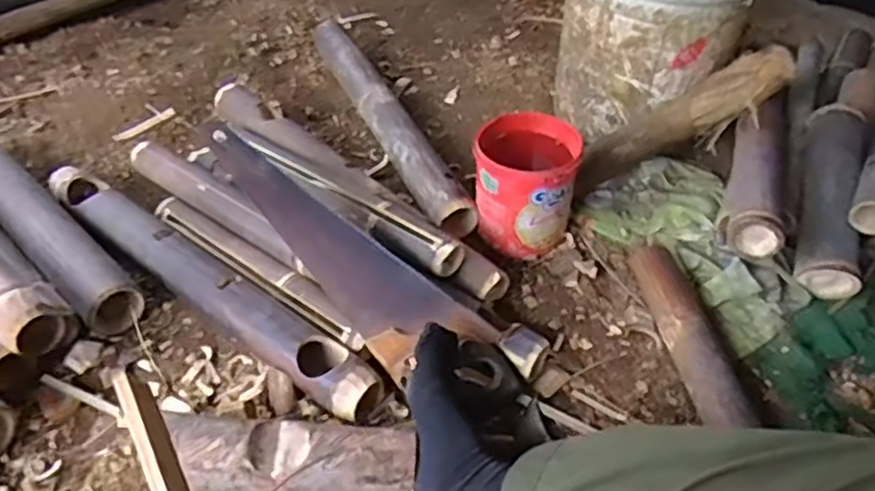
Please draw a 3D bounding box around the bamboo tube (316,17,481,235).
[{"bbox_3d":[-0.096,-0.231,1.152,0.062,0.069,0.603,-16,49,-19],"label":"bamboo tube"}]

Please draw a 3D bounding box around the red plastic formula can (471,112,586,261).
[{"bbox_3d":[0.119,-0.082,0.956,0.134,0.160,0.133,2,46,-2],"label":"red plastic formula can"}]

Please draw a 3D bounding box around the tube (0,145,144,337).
[{"bbox_3d":[-0.557,-0.037,0.939,0.477,0.073,0.071,36,54,27],"label":"tube"}]

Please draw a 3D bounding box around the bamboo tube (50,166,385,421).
[{"bbox_3d":[-0.309,0.040,0.879,0.592,0.069,0.090,33,53,25],"label":"bamboo tube"}]

